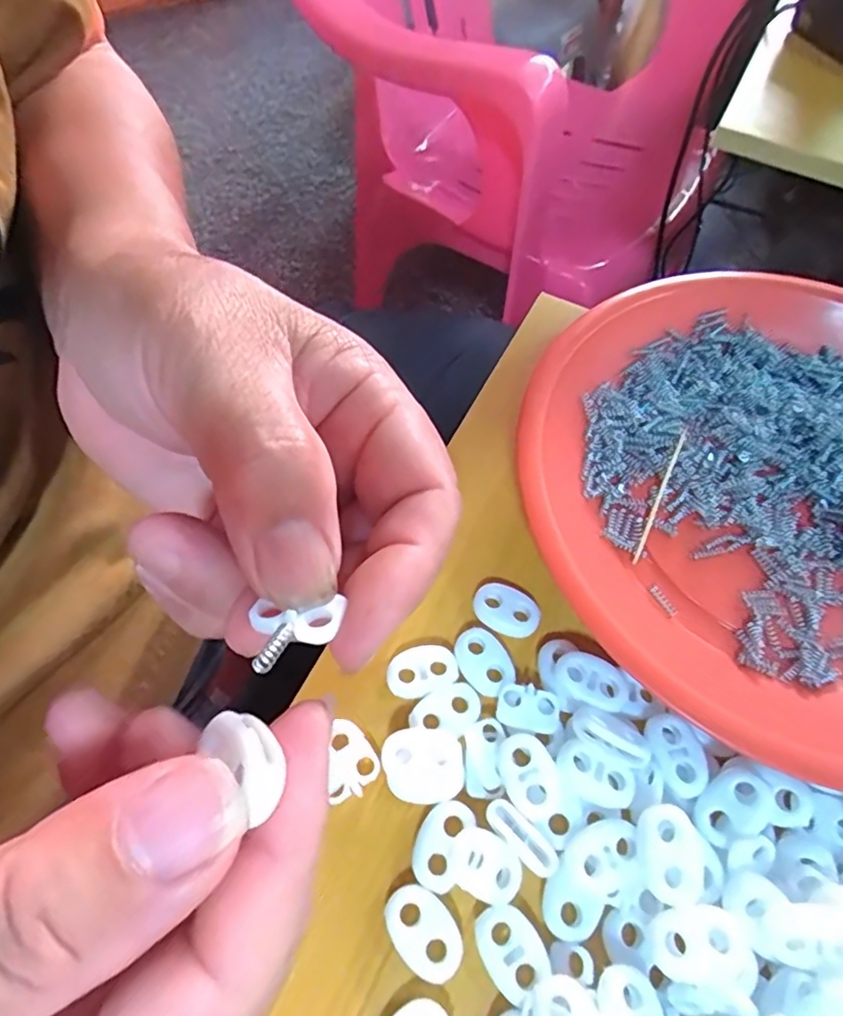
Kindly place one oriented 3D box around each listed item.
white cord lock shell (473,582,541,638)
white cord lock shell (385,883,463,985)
[{"bbox_3d":[0.028,0.034,0.194,0.022,0.005,0.015,36,66,16],"label":"white cord lock shell"},{"bbox_3d":[0.001,0.110,0.152,0.015,0.004,0.022,-35,68,-19],"label":"white cord lock shell"}]

